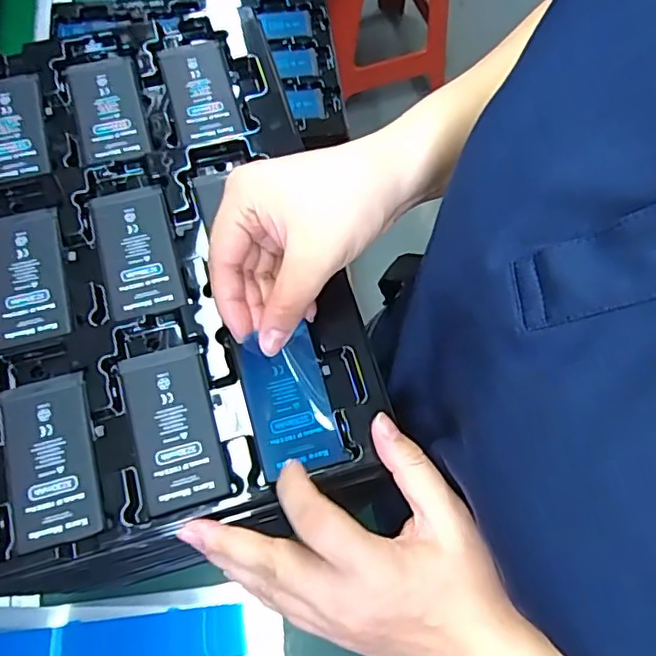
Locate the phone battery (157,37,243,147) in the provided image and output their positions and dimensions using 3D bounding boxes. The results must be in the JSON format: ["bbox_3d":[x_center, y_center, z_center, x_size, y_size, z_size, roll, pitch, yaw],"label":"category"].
[{"bbox_3d":[-0.087,-0.162,0.405,0.042,0.004,0.088,-15,69,-8],"label":"phone battery"}]

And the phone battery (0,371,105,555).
[{"bbox_3d":[-0.143,0.067,0.306,0.044,0.004,0.084,-15,69,-8],"label":"phone battery"}]

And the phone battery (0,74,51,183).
[{"bbox_3d":[-0.206,-0.129,0.383,0.048,0.006,0.085,-13,69,-7],"label":"phone battery"}]

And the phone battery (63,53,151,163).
[{"bbox_3d":[-0.146,-0.146,0.395,0.046,0.004,0.086,-15,69,-8],"label":"phone battery"}]

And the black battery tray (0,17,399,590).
[{"bbox_3d":[-0.115,-0.048,0.352,0.228,0.015,0.330,-15,69,-8],"label":"black battery tray"}]

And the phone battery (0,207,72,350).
[{"bbox_3d":[-0.174,-0.030,0.343,0.044,0.004,0.084,-15,69,-7],"label":"phone battery"}]

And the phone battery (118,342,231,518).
[{"bbox_3d":[-0.082,0.052,0.317,0.042,0.004,0.084,-15,69,-8],"label":"phone battery"}]

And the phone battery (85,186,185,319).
[{"bbox_3d":[-0.113,-0.046,0.353,0.045,0.004,0.084,-15,69,-8],"label":"phone battery"}]

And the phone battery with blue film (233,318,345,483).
[{"bbox_3d":[-0.021,0.039,0.320,0.042,0.011,0.074,-15,74,-4],"label":"phone battery with blue film"}]

